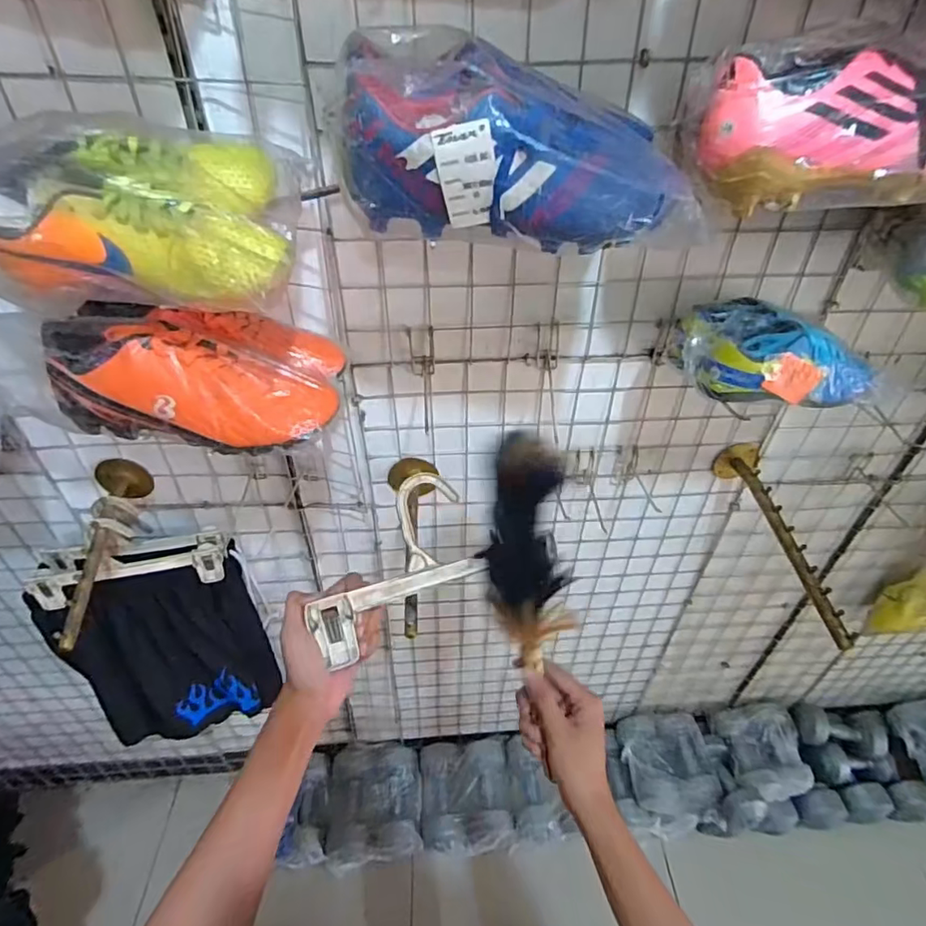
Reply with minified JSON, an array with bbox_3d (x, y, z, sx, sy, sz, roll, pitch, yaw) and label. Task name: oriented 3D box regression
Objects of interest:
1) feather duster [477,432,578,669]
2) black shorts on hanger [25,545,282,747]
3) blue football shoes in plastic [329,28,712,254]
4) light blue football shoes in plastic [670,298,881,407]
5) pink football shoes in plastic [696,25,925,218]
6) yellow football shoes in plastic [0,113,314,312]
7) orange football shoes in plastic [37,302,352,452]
[{"bbox_3d":[0.062,0.081,0.520,0.078,0.212,0.055,-2,1,-4],"label":"feather duster"},{"bbox_3d":[-0.478,0.309,0.888,0.294,0.406,0.079,-11,43,-13],"label":"black shorts on hanger"},{"bbox_3d":[0.045,-0.247,0.414,0.264,0.121,0.118,3,41,2],"label":"blue football shoes in plastic"},{"bbox_3d":[0.337,-0.123,0.588,0.185,0.075,0.108,-2,41,-3],"label":"light blue football shoes in plastic"},{"bbox_3d":[0.308,-0.255,0.413,0.228,0.105,0.080,-2,41,-3],"label":"pink football shoes in plastic"},{"bbox_3d":[-0.256,-0.204,0.435,0.246,0.107,0.169,4,41,3],"label":"yellow football shoes in plastic"},{"bbox_3d":[-0.239,-0.102,0.524,0.239,0.105,0.145,7,41,6],"label":"orange football shoes in plastic"}]

